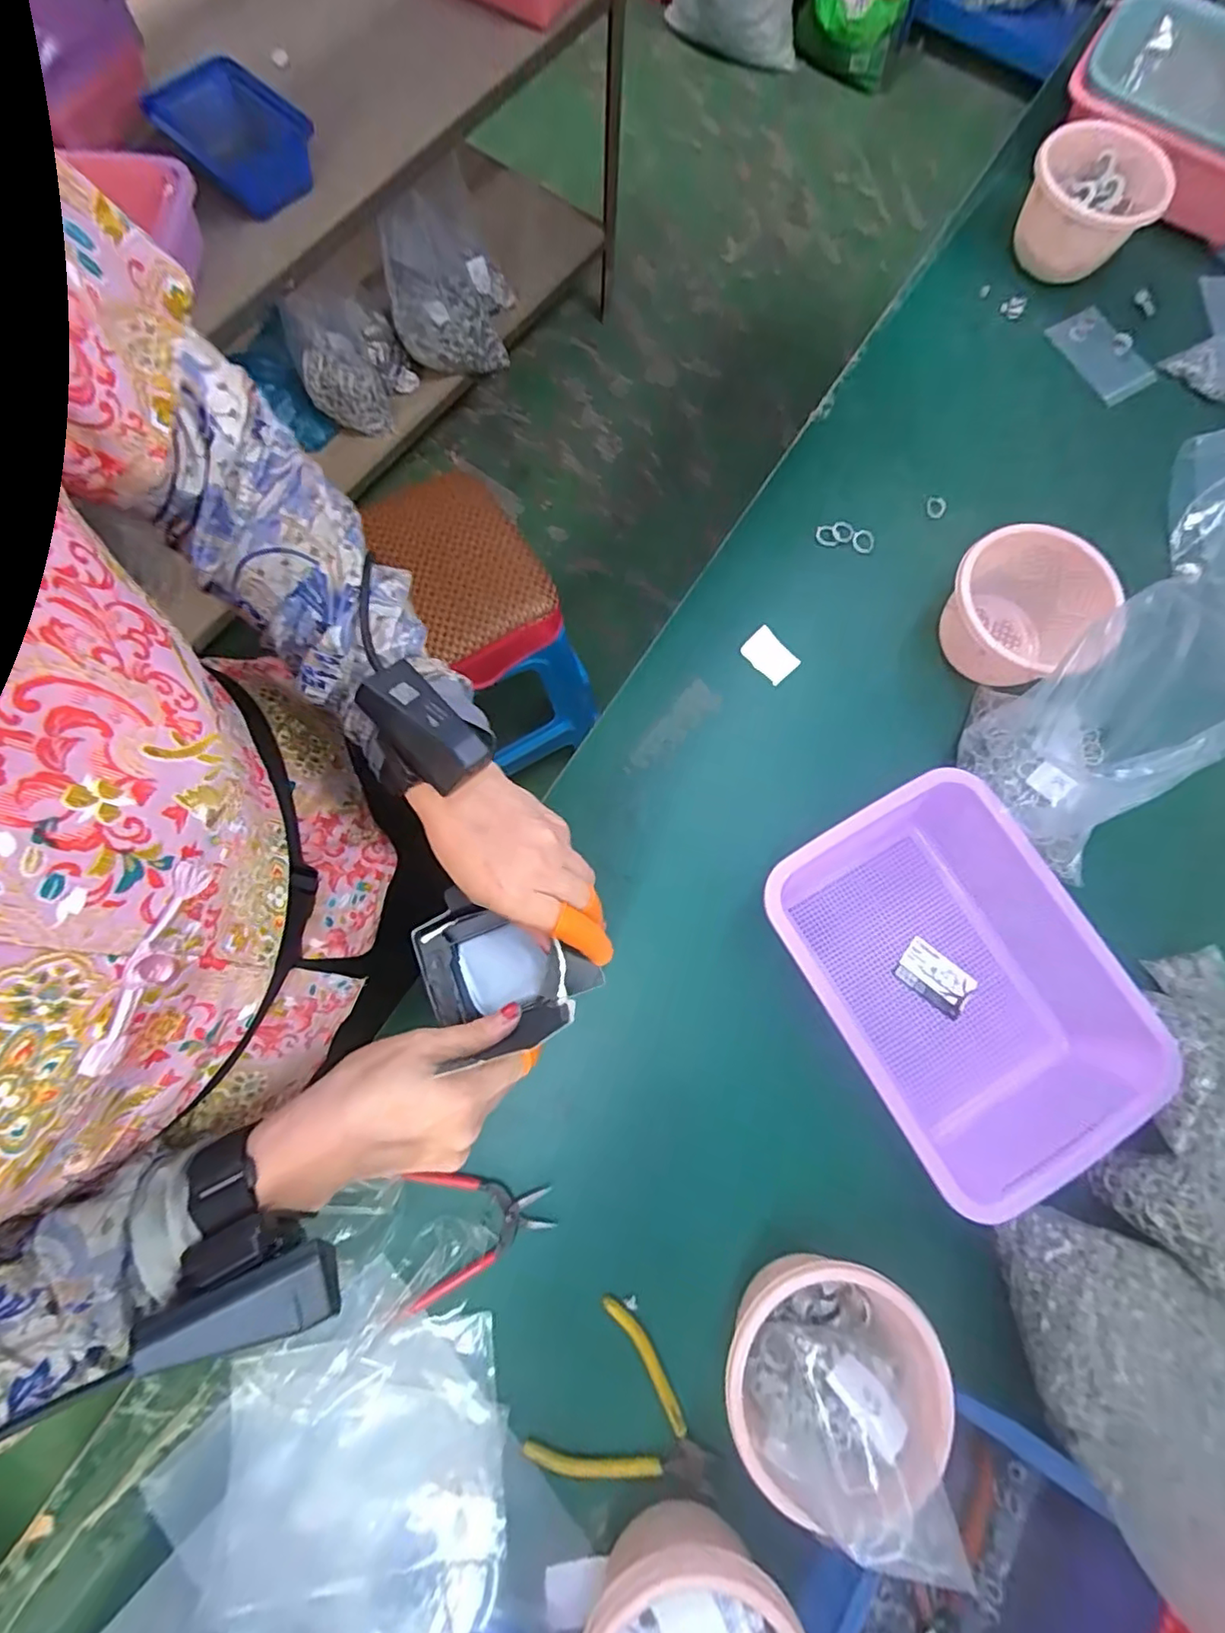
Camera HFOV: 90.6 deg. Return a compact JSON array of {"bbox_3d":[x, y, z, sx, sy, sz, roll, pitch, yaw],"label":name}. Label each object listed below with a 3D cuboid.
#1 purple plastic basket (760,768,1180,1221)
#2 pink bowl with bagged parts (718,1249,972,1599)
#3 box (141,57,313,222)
[{"bbox_3d":[0.287,0.137,0.519,0.227,0.079,0.306,-29,79,-8],"label":"purple plastic basket"},{"bbox_3d":[0.157,0.393,0.434,0.143,0.112,0.139,0,77,-1],"label":"pink bowl with bagged parts"},{"bbox_3d":[-0.570,-1.028,0.907,0.142,0.075,0.261,-42,81,-10],"label":"box"}]

